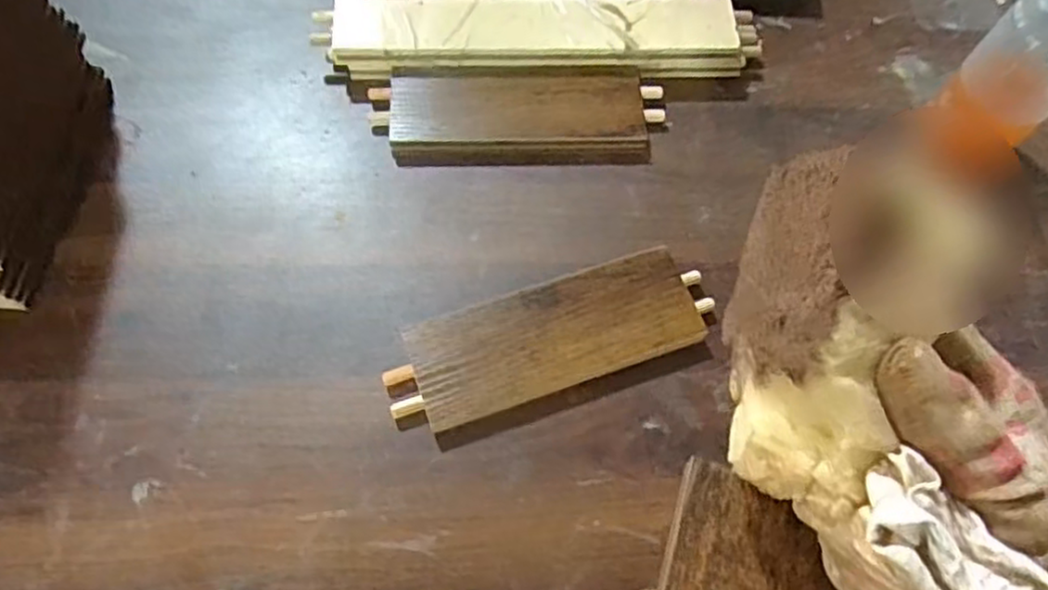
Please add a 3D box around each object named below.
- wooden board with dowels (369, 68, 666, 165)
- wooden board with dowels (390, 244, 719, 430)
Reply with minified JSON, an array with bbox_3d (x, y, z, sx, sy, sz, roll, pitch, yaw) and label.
[{"bbox_3d":[-0.003,-0.126,0.506,0.197,0.020,0.066,-2,67,-4],"label":"wooden board with dowels"},{"bbox_3d":[0.015,0.026,0.442,0.192,0.020,0.067,-17,69,-10],"label":"wooden board with dowels"}]

